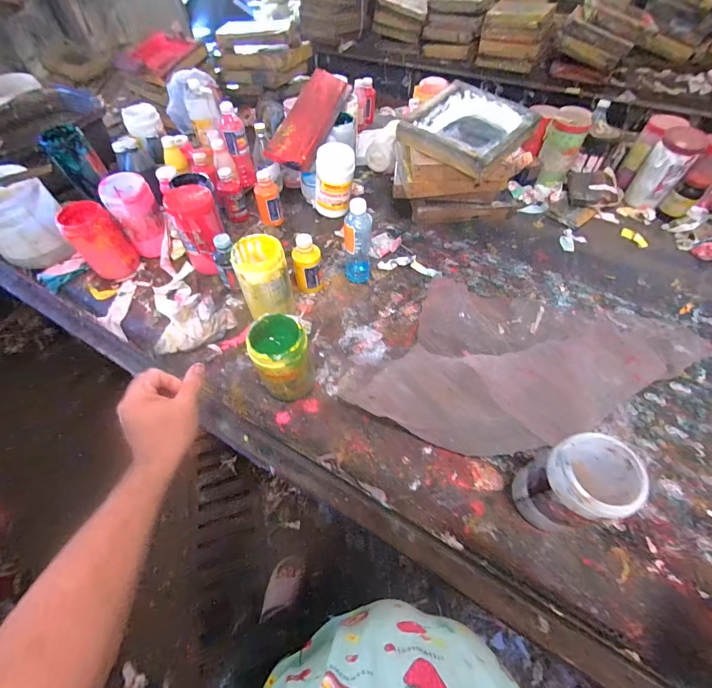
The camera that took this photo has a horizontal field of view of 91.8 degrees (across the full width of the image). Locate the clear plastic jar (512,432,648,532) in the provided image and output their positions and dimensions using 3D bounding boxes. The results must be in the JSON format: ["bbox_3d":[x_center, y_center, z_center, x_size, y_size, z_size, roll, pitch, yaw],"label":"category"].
[{"bbox_3d":[0.284,0.187,0.460,0.099,0.170,0.084,-26,59,-16],"label":"clear plastic jar"}]

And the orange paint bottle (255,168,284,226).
[{"bbox_3d":[-0.218,-0.358,0.858,0.059,0.114,0.055,-12,56,-7],"label":"orange paint bottle"}]

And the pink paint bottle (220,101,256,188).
[{"bbox_3d":[-0.318,-0.528,0.929,0.061,0.186,0.057,-18,57,-11],"label":"pink paint bottle"}]

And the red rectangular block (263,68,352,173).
[{"bbox_3d":[-0.115,-0.608,0.919,0.110,0.026,0.417,22,63,-11],"label":"red rectangular block"}]

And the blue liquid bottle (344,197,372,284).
[{"bbox_3d":[0.004,-0.218,0.733,0.055,0.181,0.072,2,55,2],"label":"blue liquid bottle"}]

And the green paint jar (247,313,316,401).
[{"bbox_3d":[-0.123,0.028,0.583,0.085,0.145,0.090,0,55,1],"label":"green paint jar"}]

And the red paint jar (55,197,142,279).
[{"bbox_3d":[-0.565,-0.228,0.766,0.097,0.136,0.103,-33,61,-20],"label":"red paint jar"}]

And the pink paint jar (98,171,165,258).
[{"bbox_3d":[-0.494,-0.294,0.782,0.092,0.155,0.097,0,55,1],"label":"pink paint jar"}]

